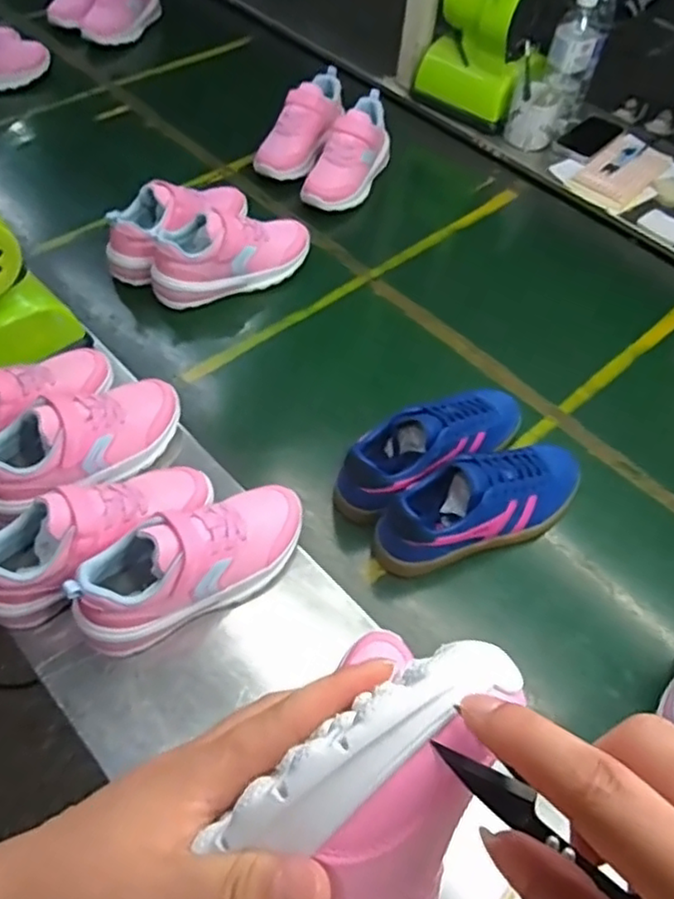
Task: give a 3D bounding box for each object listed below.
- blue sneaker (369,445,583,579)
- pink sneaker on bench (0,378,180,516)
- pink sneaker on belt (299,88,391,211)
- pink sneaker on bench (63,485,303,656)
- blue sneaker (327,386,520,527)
[{"bbox_3d":[0.163,0.053,0.707,0.257,0.084,0.084,-20,61,-16],"label":"blue sneaker"},{"bbox_3d":[-0.264,-0.011,0.685,0.219,0.102,0.083,-24,61,-32],"label":"pink sneaker on bench"},{"bbox_3d":[0.025,-0.468,1.055,0.083,0.095,0.221,25,59,13],"label":"pink sneaker on belt"},{"bbox_3d":[-0.134,0.098,0.611,0.228,0.087,0.085,-27,63,-19],"label":"pink sneaker on bench"},{"bbox_3d":[0.113,-0.009,0.746,0.246,0.088,0.078,-26,62,-19],"label":"blue sneaker"}]

